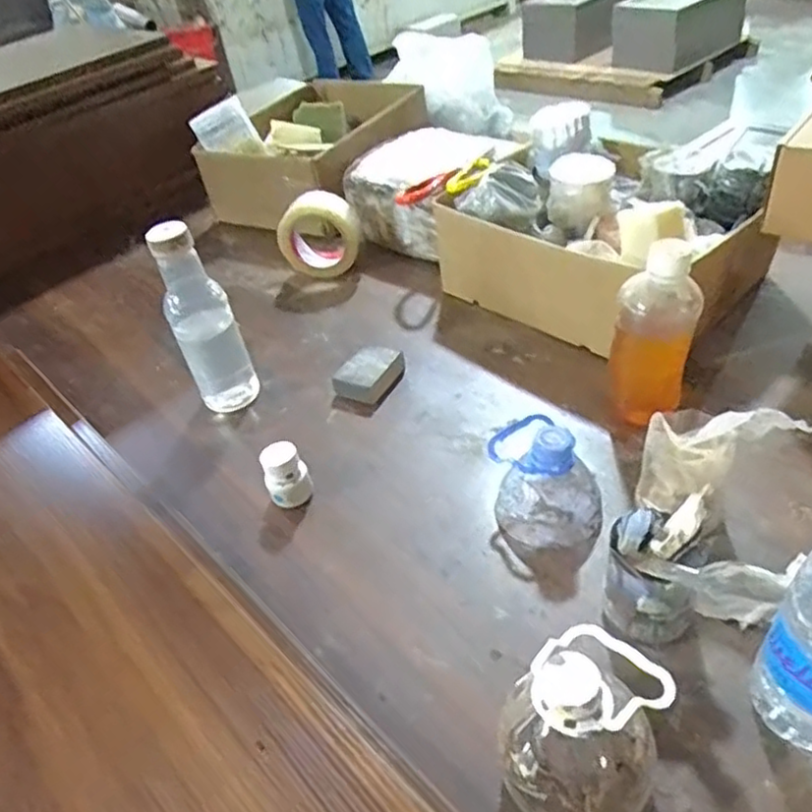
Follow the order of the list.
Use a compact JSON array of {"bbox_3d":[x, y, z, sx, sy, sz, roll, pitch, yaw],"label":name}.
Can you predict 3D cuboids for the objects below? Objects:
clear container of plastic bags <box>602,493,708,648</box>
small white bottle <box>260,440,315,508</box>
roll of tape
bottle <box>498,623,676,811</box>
[{"bbox_3d":[0.176,0.118,0.484,0.067,0.104,0.062,17,47,30],"label":"clear container of plastic bags"},{"bbox_3d":[-0.112,0.065,0.635,0.038,0.059,0.031,-29,43,-20],"label":"small white bottle"},{"bbox_3d":[-0.119,-0.238,0.936,0.110,0.104,0.061,-5,42,6],"label":"roll of tape"},{"bbox_3d":[0.104,0.192,0.403,0.085,0.124,0.094,15,46,29],"label":"bottle"}]

